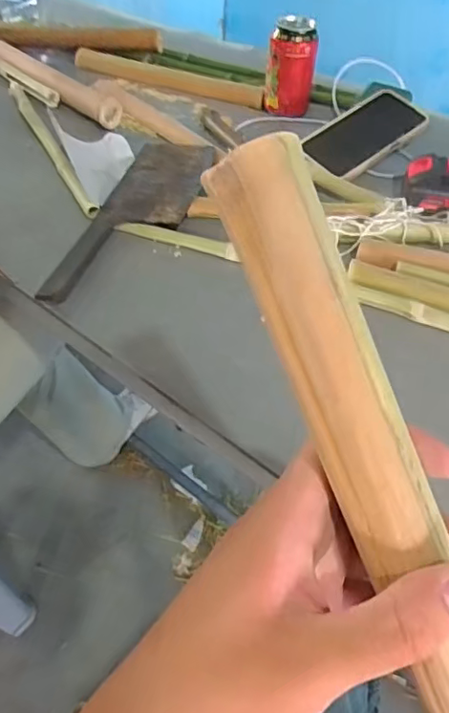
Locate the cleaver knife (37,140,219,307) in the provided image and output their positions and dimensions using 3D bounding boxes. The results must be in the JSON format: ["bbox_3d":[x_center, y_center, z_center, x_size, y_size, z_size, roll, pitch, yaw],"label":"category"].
[{"bbox_3d":[-0.088,-0.146,0.585,0.081,0.018,0.297,12,48,8],"label":"cleaver knife"}]

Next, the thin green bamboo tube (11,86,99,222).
[{"bbox_3d":[-0.216,-0.265,0.674,0.017,0.011,0.353,-20,51,-20],"label":"thin green bamboo tube"}]

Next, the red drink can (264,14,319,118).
[{"bbox_3d":[0.088,-0.381,0.749,0.063,0.113,0.055,6,47,3],"label":"red drink can"}]

